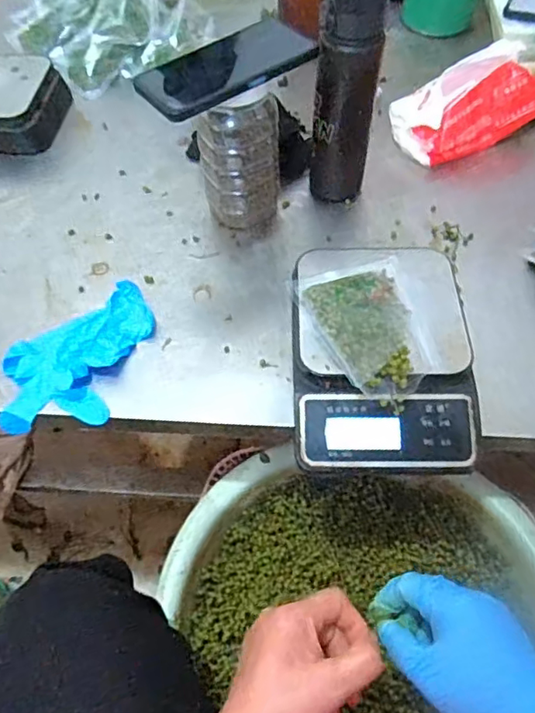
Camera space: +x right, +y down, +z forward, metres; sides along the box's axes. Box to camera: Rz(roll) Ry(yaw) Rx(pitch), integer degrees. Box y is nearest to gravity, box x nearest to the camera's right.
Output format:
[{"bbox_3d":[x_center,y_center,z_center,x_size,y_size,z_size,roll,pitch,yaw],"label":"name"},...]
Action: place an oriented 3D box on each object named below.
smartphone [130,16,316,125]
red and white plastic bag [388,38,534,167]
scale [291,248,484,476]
[{"bbox_3d":[-0.040,-0.271,0.522,0.166,0.013,0.095,-31,60,-18],"label":"smartphone"},{"bbox_3d":[0.329,-0.356,0.726,0.353,0.094,0.120,-21,58,-12],"label":"red and white plastic bag"},{"bbox_3d":[0.099,-0.007,0.502,0.154,0.068,0.215,-1,56,1],"label":"scale"}]

